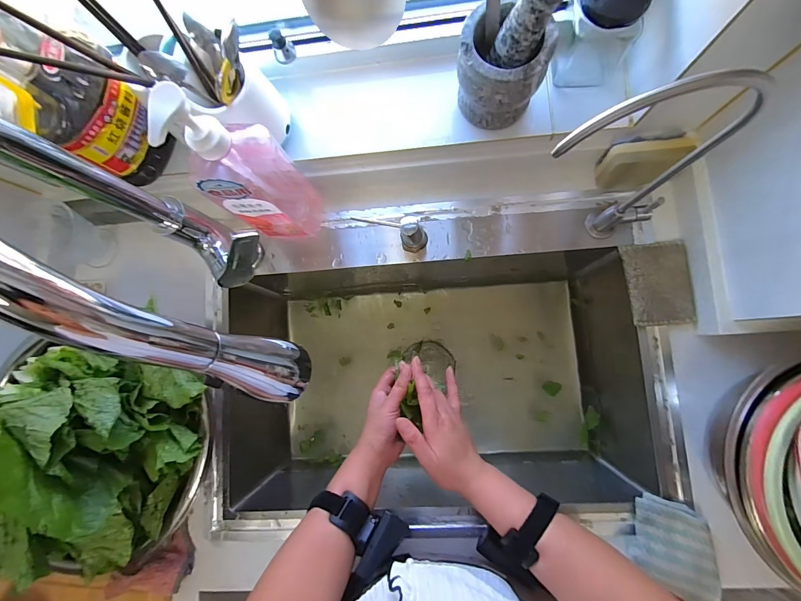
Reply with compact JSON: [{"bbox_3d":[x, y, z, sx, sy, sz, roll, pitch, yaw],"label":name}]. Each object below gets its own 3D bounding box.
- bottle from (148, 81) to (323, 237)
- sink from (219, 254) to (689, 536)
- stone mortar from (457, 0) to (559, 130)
[{"bbox_3d":[-0.176,-0.149,0.437,0.063,0.292,0.102,17,86,15],"label":"bottle"},{"bbox_3d":[0.050,0.147,0.654,0.681,0.258,0.443,-4,84,5],"label":"sink"},{"bbox_3d":[0.125,-0.284,0.450,0.102,0.103,0.097,-1,84,5],"label":"stone mortar"}]

